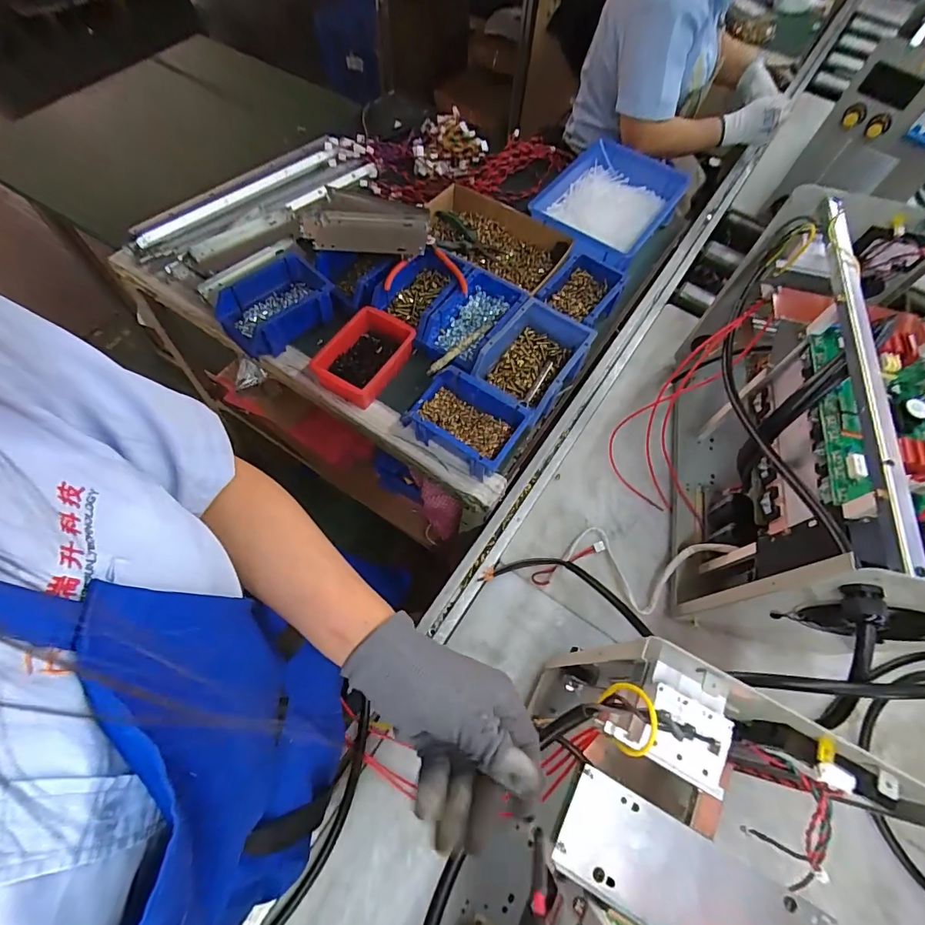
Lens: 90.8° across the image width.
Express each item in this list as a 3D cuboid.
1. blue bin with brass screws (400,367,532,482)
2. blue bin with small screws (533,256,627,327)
[{"bbox_3d":[0.003,-0.059,0.645,0.159,0.068,0.107,30,66,11],"label":"blue bin with brass screws"},{"bbox_3d":[0.196,-0.276,0.763,0.106,0.050,0.148,32,67,12],"label":"blue bin with small screws"}]

